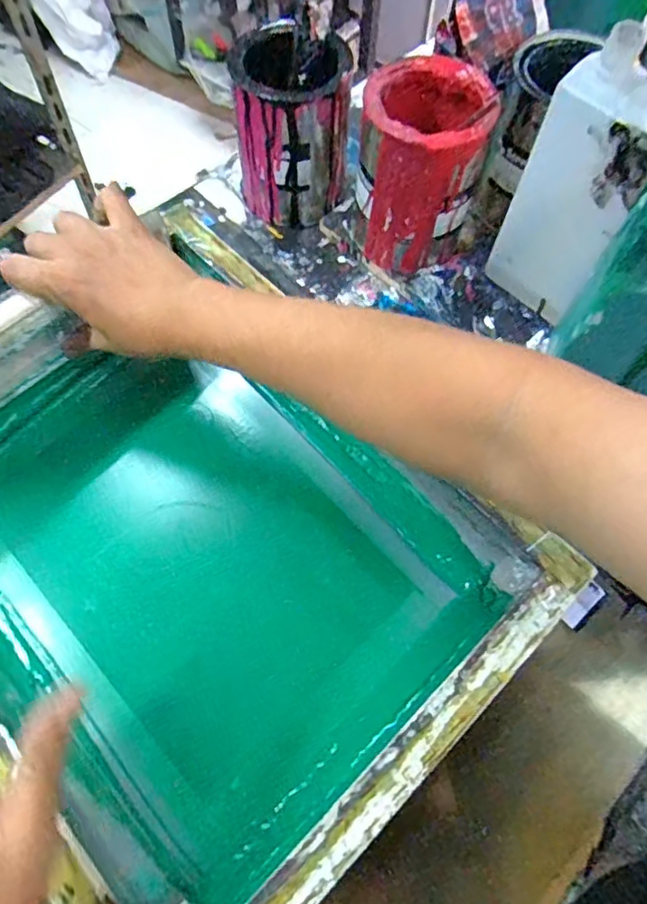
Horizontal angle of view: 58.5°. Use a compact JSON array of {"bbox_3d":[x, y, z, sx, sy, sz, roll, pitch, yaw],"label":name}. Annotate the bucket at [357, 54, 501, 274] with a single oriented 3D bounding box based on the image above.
[{"bbox_3d":[0.088,-0.251,0.520,0.105,0.143,0.100,1,65,-1],"label":"bucket"}]

